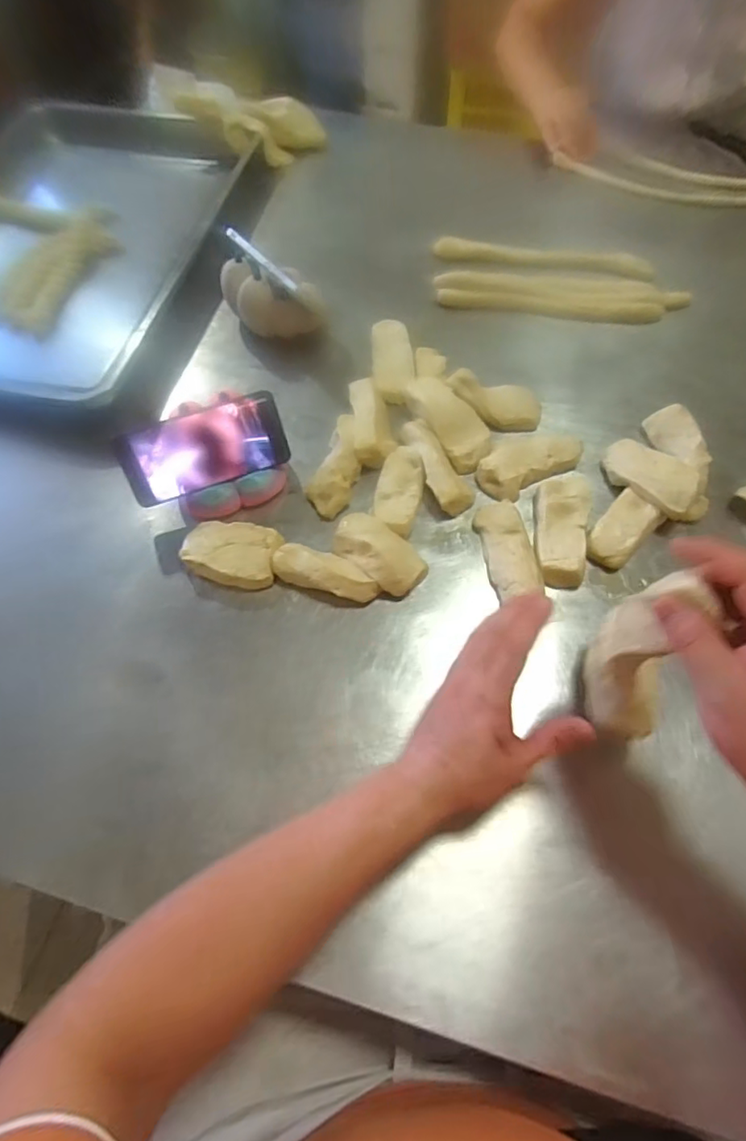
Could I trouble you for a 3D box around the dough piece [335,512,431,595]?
[{"bbox_3d":[0.006,-0.020,0.573,0.097,0.037,0.057,38,71,20],"label":"dough piece"}]

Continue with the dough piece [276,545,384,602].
[{"bbox_3d":[-0.047,0.003,0.577,0.111,0.033,0.043,13,64,10],"label":"dough piece"}]

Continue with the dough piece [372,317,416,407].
[{"bbox_3d":[0.025,-0.262,0.734,0.049,0.034,0.133,-4,62,-1],"label":"dough piece"}]

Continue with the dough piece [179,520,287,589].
[{"bbox_3d":[-0.146,-0.014,0.596,0.098,0.033,0.065,12,63,7],"label":"dough piece"}]

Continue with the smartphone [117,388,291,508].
[{"bbox_3d":[-0.176,-0.128,0.608,0.166,0.078,0.014,-19,25,-6],"label":"smartphone"}]

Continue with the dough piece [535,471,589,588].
[{"bbox_3d":[0.196,-0.042,0.600,0.051,0.024,0.133,8,62,5],"label":"dough piece"}]

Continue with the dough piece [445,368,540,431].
[{"bbox_3d":[0.143,-0.201,0.683,0.113,0.023,0.055,25,64,-1],"label":"dough piece"}]

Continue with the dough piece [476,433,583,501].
[{"bbox_3d":[0.174,-0.122,0.649,0.117,0.034,0.059,-29,65,-14],"label":"dough piece"}]

